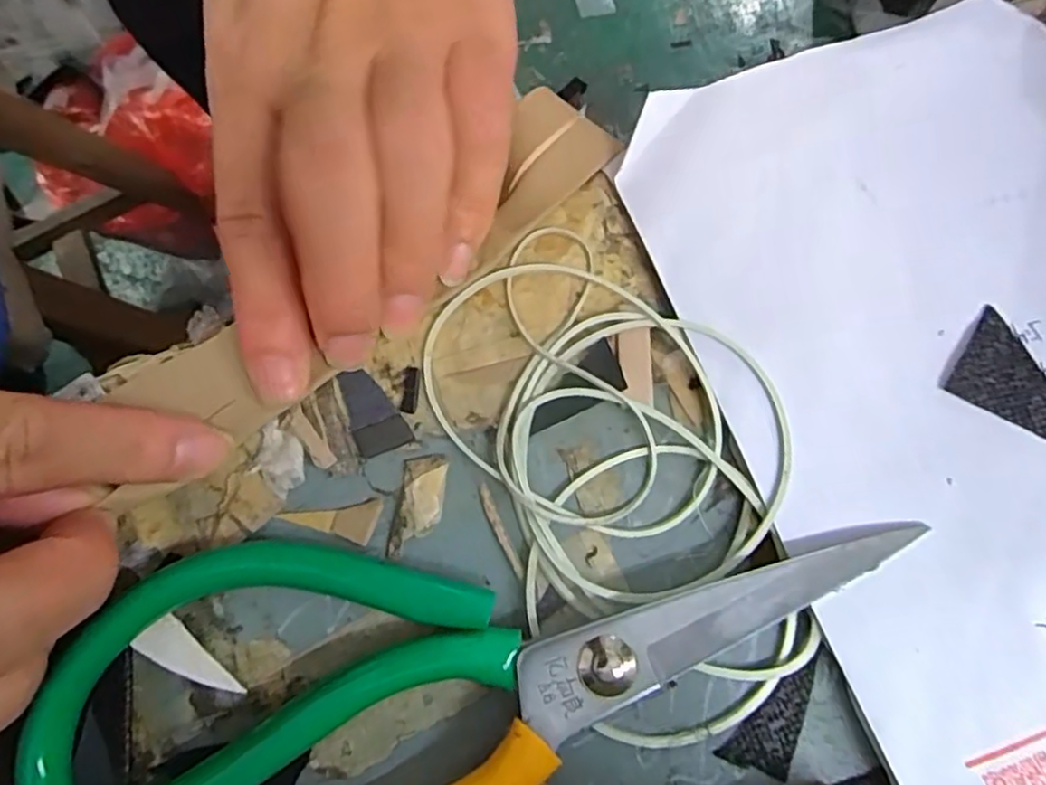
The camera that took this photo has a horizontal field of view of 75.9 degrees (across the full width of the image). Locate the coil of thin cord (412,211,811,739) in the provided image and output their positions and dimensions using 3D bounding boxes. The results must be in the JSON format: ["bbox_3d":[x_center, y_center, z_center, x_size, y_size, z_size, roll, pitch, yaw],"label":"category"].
[{"bbox_3d":[0.025,0.015,0.157,0.072,0.010,0.120,-24,78,-6],"label":"coil of thin cord"}]

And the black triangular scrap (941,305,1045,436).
[{"bbox_3d":[0.115,-0.003,0.152,0.031,0.005,0.021,31,78,7],"label":"black triangular scrap"}]

